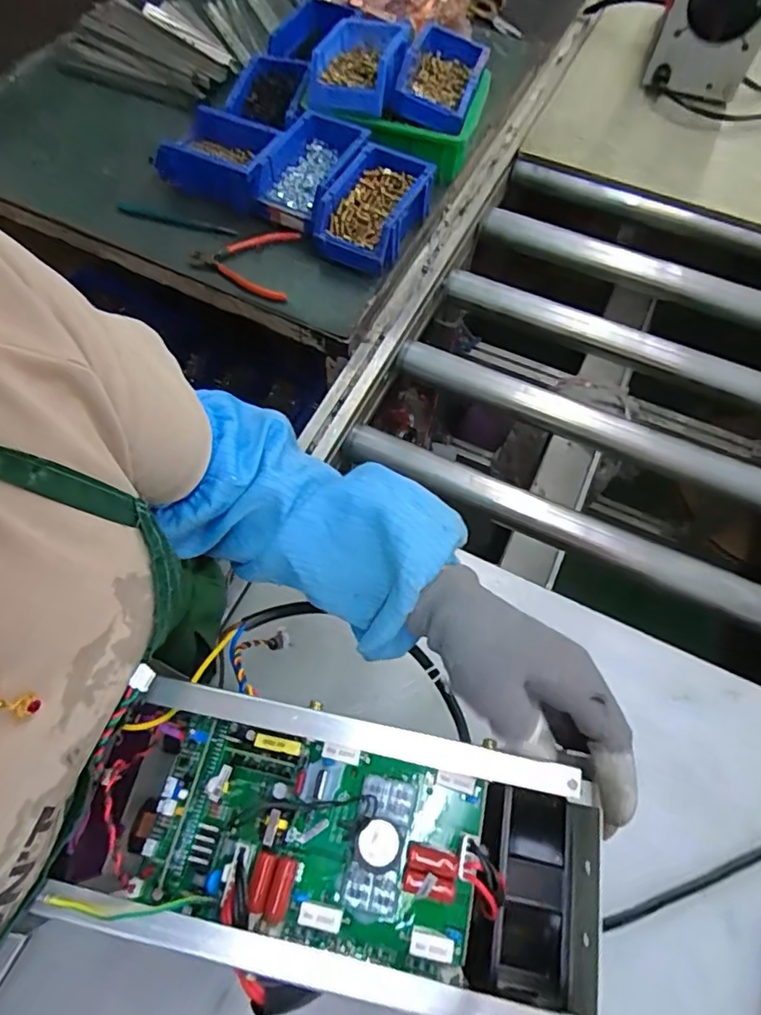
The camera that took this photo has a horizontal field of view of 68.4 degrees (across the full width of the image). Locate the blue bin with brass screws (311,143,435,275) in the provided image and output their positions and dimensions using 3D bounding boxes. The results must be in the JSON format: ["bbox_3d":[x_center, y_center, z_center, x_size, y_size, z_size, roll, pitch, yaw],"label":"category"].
[{"bbox_3d":[-0.009,-0.397,0.745,0.109,0.065,0.163,23,66,10],"label":"blue bin with brass screws"}]

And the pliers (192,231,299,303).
[{"bbox_3d":[-0.184,-0.324,0.745,0.133,0.016,0.121,4,64,0],"label":"pliers"}]

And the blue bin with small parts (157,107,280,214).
[{"bbox_3d":[-0.219,-0.483,0.774,0.152,0.059,0.109,25,66,11],"label":"blue bin with small parts"}]

